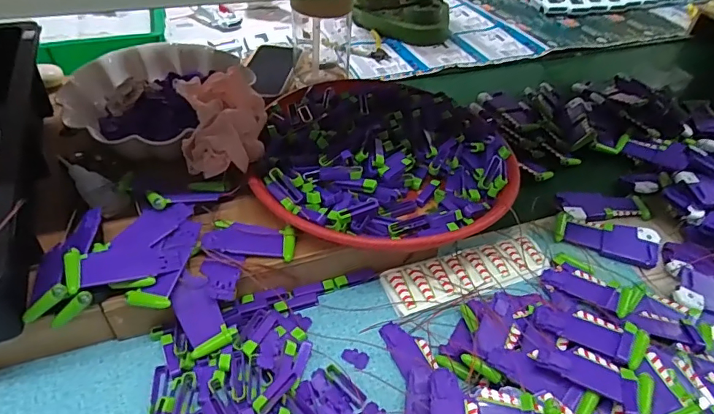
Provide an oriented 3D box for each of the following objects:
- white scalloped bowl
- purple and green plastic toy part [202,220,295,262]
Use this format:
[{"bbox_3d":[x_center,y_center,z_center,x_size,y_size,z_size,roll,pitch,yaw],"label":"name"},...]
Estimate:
[{"bbox_3d":[-0.252,-0.139,0.590,0.197,0.073,0.226,12,44,8],"label":"white scalloped bowl"},{"bbox_3d":[-0.106,0.032,0.472,0.086,0.011,0.037,4,44,0],"label":"purple and green plastic toy part"}]

